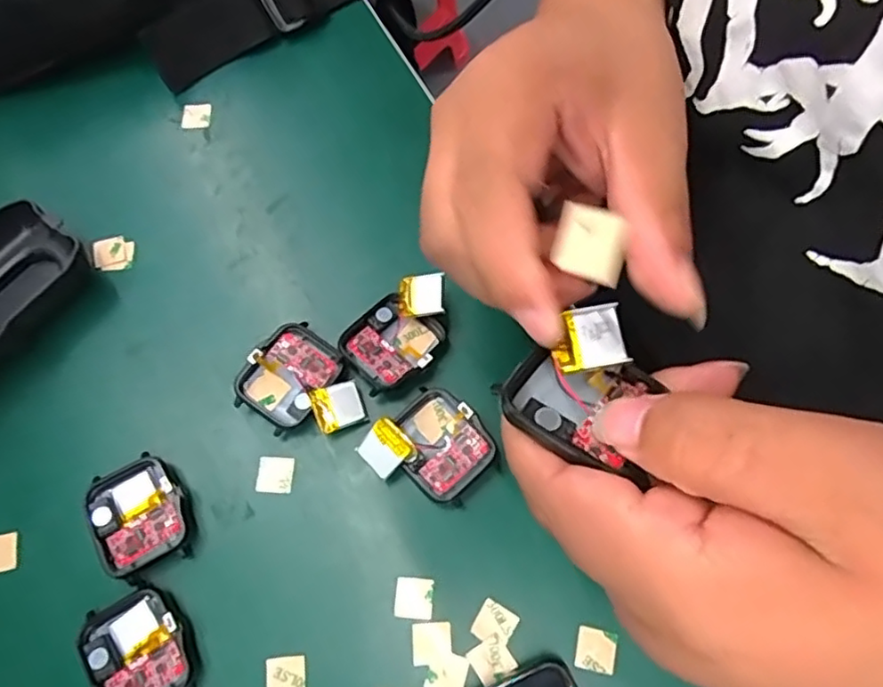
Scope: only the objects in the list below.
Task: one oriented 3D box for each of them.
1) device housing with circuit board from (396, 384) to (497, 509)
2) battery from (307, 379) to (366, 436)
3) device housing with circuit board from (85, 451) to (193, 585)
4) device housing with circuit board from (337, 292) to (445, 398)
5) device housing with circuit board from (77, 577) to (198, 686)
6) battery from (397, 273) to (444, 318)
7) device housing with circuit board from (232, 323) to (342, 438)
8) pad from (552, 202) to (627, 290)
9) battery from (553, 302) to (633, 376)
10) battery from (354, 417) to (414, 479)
[{"bbox_3d":[-0.001,0.044,0.277,0.037,0.014,0.044,-43,74,-14],"label":"device housing with circuit board"},{"bbox_3d":[-0.046,0.027,0.281,0.022,0.004,0.020,-19,84,-26],"label":"battery"},{"bbox_3d":[-0.128,0.074,0.270,0.039,0.012,0.047,-31,72,-10],"label":"device housing with circuit board"},{"bbox_3d":[-0.023,-0.001,0.292,0.043,0.007,0.037,-37,73,-12],"label":"device housing with circuit board"},{"bbox_3d":[-0.119,0.122,0.251,0.039,0.010,0.047,-31,72,-10],"label":"device housing with circuit board"},{"bbox_3d":[-0.009,-0.023,0.293,0.022,0.004,0.020,-11,71,12],"label":"battery"},{"bbox_3d":[-0.070,0.015,0.289,0.035,0.015,0.045,37,74,13],"label":"device housing with circuit board"},{"bbox_3d":[0.035,-0.024,0.150,0.018,0.004,0.017,23,103,36],"label":"pad"},{"bbox_3d":[0.043,-0.002,0.184,0.020,0.004,0.019,-9,70,-2],"label":"battery"},{"bbox_3d":[-0.024,0.045,0.270,0.019,0.005,0.021,44,102,14],"label":"battery"}]

